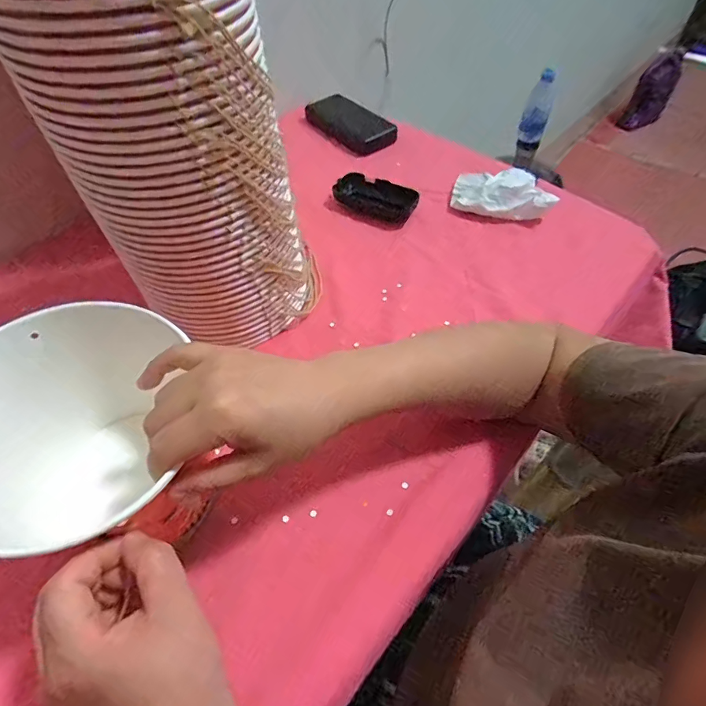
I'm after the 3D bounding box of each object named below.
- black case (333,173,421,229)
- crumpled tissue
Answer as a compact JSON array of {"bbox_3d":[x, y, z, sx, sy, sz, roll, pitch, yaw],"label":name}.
[{"bbox_3d":[0.027,-0.202,0.571,0.109,0.024,0.056,29,59,18],"label":"black case"},{"bbox_3d":[0.192,-0.208,0.565,0.119,0.030,0.074,13,55,9],"label":"crumpled tissue"}]

